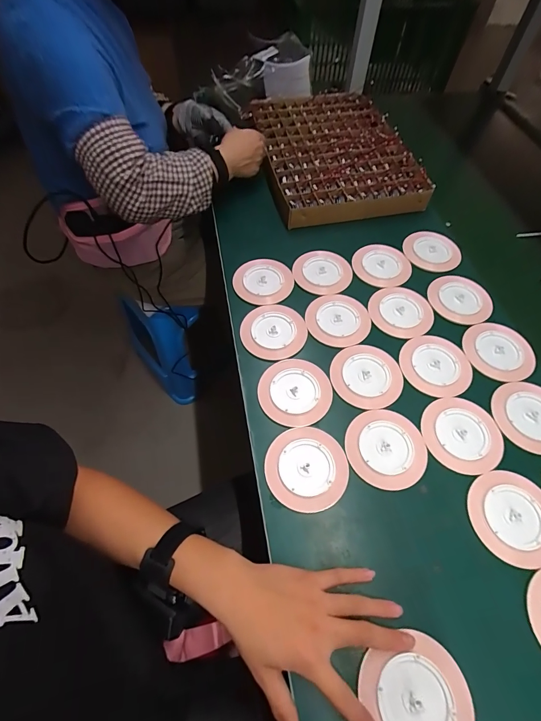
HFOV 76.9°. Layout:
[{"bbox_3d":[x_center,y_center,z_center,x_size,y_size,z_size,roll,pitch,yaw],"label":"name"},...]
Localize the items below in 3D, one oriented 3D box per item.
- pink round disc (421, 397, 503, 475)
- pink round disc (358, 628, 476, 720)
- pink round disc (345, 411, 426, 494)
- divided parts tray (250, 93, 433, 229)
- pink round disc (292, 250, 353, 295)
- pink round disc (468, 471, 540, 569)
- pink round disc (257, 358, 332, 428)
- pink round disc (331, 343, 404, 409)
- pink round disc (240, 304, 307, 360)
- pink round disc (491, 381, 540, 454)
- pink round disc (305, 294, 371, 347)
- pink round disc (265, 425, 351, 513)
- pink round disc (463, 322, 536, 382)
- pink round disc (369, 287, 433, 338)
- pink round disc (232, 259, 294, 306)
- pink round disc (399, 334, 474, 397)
[{"bbox_3d":[0.250,0.093,0.444,0.095,0.004,0.102,0,59,0],"label":"pink round disc"},{"bbox_3d":[0.136,0.314,0.312,0.093,0.008,0.092,0,59,0],"label":"pink round disc"},{"bbox_3d":[0.148,0.110,0.433,0.096,0.004,0.101,0,59,0],"label":"pink round disc"},{"bbox_3d":[0.133,-0.461,0.750,0.299,0.052,0.439,-9,59,-6],"label":"divided parts tray"},{"bbox_3d":[0.091,-0.155,0.591,0.097,0.005,0.099,0,59,0],"label":"pink round disc"},{"bbox_3d":[0.282,0.180,0.393,0.096,0.004,0.097,0,59,0],"label":"pink round disc"},{"bbox_3d":[0.035,0.041,0.474,0.096,0.005,0.102,0,59,0],"label":"pink round disc"},{"bbox_3d":[0.138,0.020,0.488,0.095,0.004,0.102,0,59,0],"label":"pink round disc"},{"bbox_3d":[0.006,-0.048,0.525,0.095,0.008,0.098,0,59,0],"label":"pink round disc"},{"bbox_3d":[0.351,0.072,0.457,0.094,0.005,0.099,16,60,9],"label":"pink round disc"},{"bbox_3d":[0.107,-0.067,0.539,0.098,0.004,0.096,6,59,3],"label":"pink round disc"},{"bbox_3d":[0.045,0.131,0.421,0.097,0.005,0.099,0,59,0],"label":"pink round disc"},{"bbox_3d":[0.344,-0.017,0.512,0.096,0.004,0.101,0,59,0],"label":"pink round disc"},{"bbox_3d":[0.211,-0.082,0.550,0.098,0.004,0.098,0,59,0],"label":"pink round disc"},{"bbox_3d":[-0.010,-0.136,0.577,0.093,0.004,0.102,0,59,0],"label":"pink round disc"},{"bbox_3d":[0.242,0.005,0.497,0.102,0.004,0.097,0,59,0],"label":"pink round disc"}]

